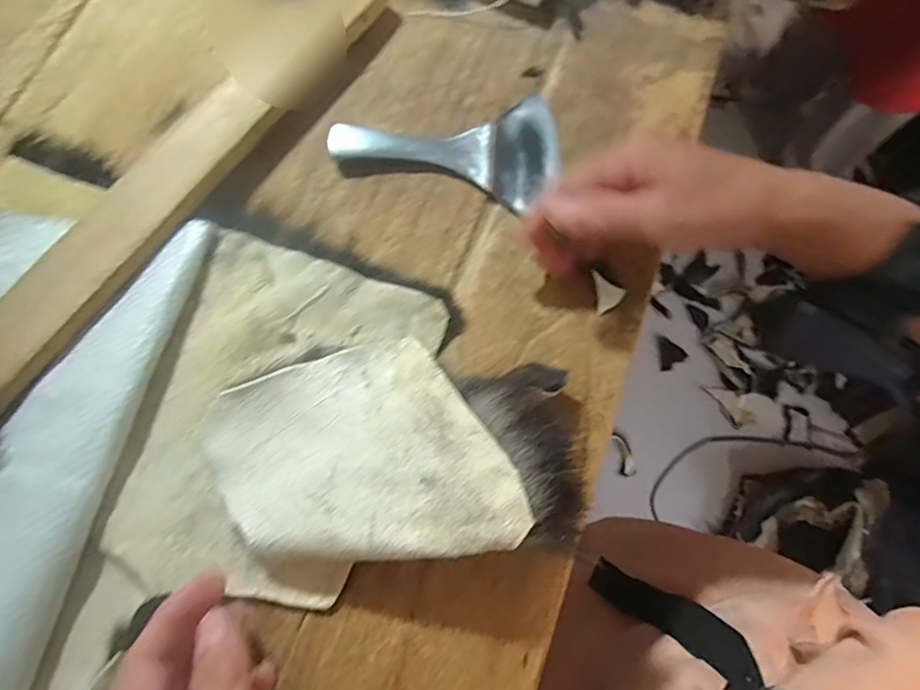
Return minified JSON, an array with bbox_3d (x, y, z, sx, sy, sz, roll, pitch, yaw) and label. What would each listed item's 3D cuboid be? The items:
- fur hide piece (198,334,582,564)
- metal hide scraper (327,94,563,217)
[{"bbox_3d":[-0.037,0.049,0.267,0.177,0.049,0.102,-5,77,-4],"label":"fur hide piece"},{"bbox_3d":[-0.008,-0.119,0.336,0.139,0.011,0.075,-2,75,-7],"label":"metal hide scraper"}]

